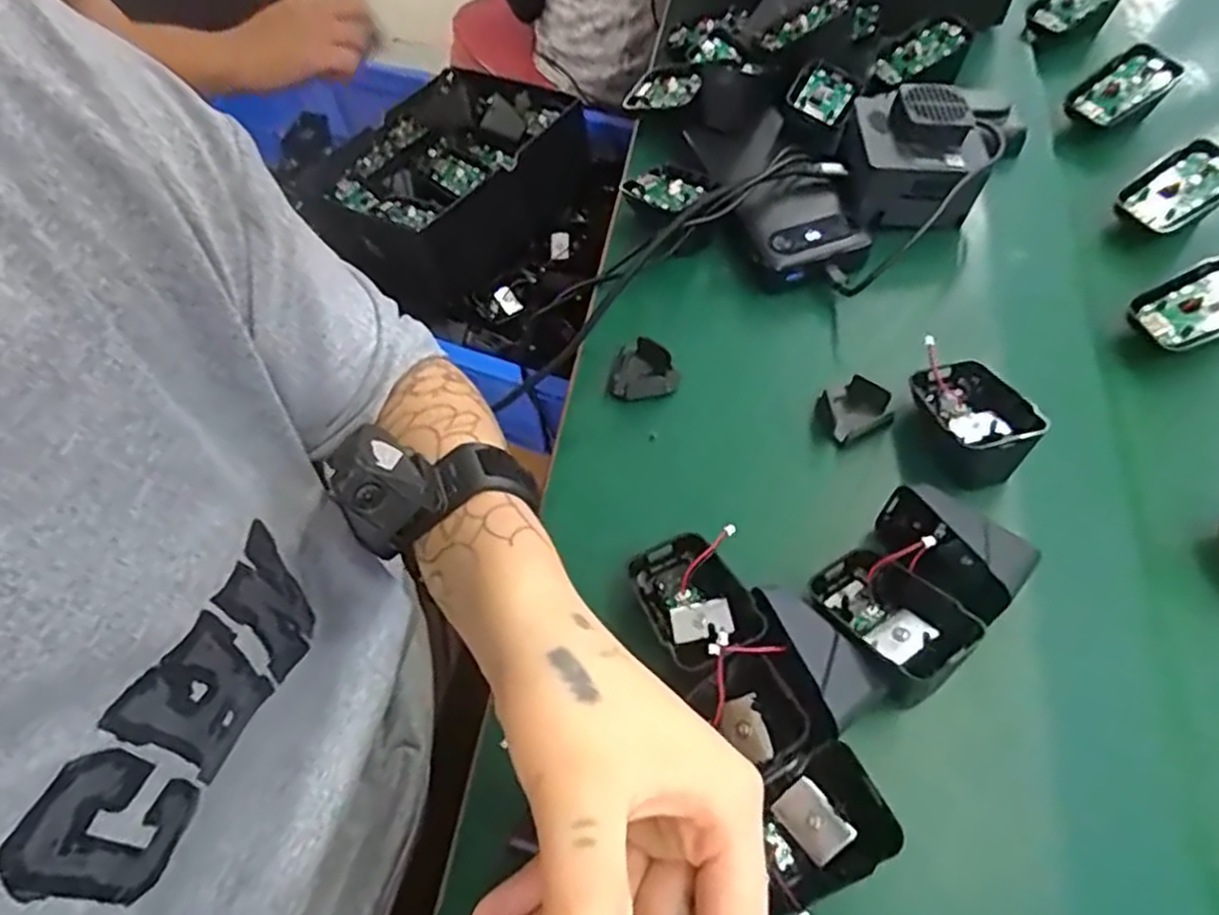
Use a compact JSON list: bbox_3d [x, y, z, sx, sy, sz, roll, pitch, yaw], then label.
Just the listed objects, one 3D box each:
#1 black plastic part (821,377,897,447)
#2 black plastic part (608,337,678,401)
[{"bbox_3d":[0.134,-0.024,0.402,0.036,0.021,0.036,35,66,20],"label":"black plastic part"},{"bbox_3d":[0.022,-0.050,0.424,0.036,0.020,0.038,0,58,1],"label":"black plastic part"}]

